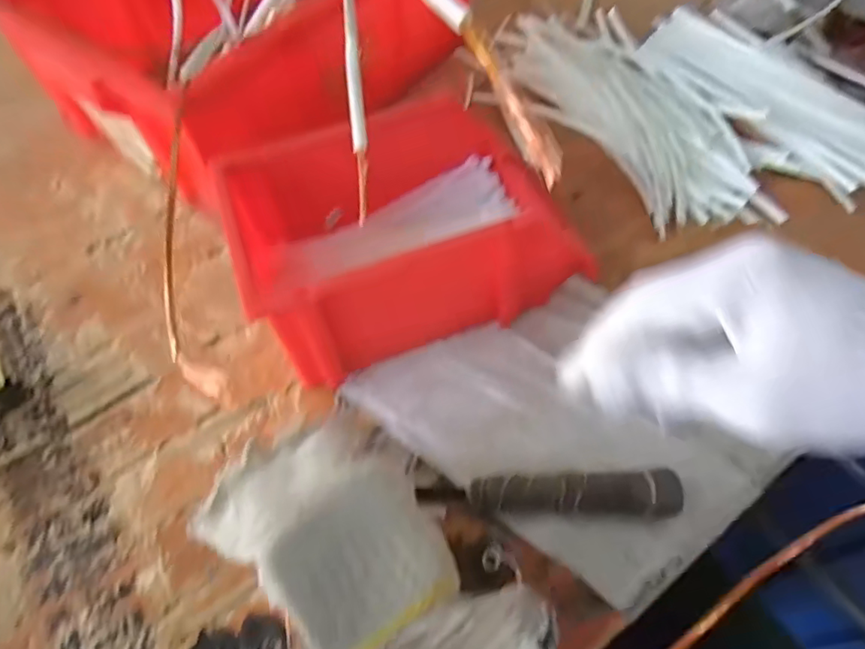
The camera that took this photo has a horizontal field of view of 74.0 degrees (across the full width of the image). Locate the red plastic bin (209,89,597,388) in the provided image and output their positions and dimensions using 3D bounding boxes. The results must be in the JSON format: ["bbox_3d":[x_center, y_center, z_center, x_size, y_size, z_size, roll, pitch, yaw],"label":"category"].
[{"bbox_3d":[-0.021,-0.075,0.446,0.240,0.115,0.175,-19,56,-9],"label":"red plastic bin"}]

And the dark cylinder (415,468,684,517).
[{"bbox_3d":[0.073,0.112,0.367,0.161,0.030,0.024,-2,55,2],"label":"dark cylinder"}]

